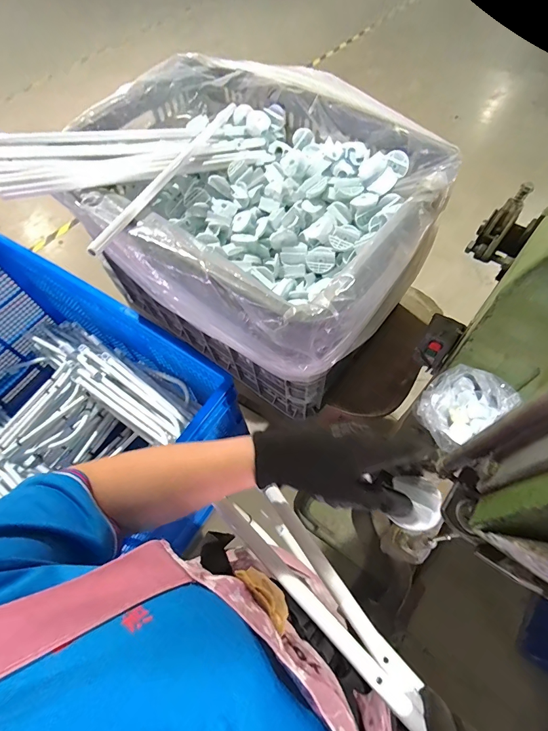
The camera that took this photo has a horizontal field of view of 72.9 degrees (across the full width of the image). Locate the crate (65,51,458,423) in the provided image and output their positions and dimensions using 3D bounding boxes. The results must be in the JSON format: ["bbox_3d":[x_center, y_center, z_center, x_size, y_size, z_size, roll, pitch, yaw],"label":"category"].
[{"bbox_3d":[-0.036,-0.262,0.779,0.664,0.395,0.480,37,70,20],"label":"crate"}]

